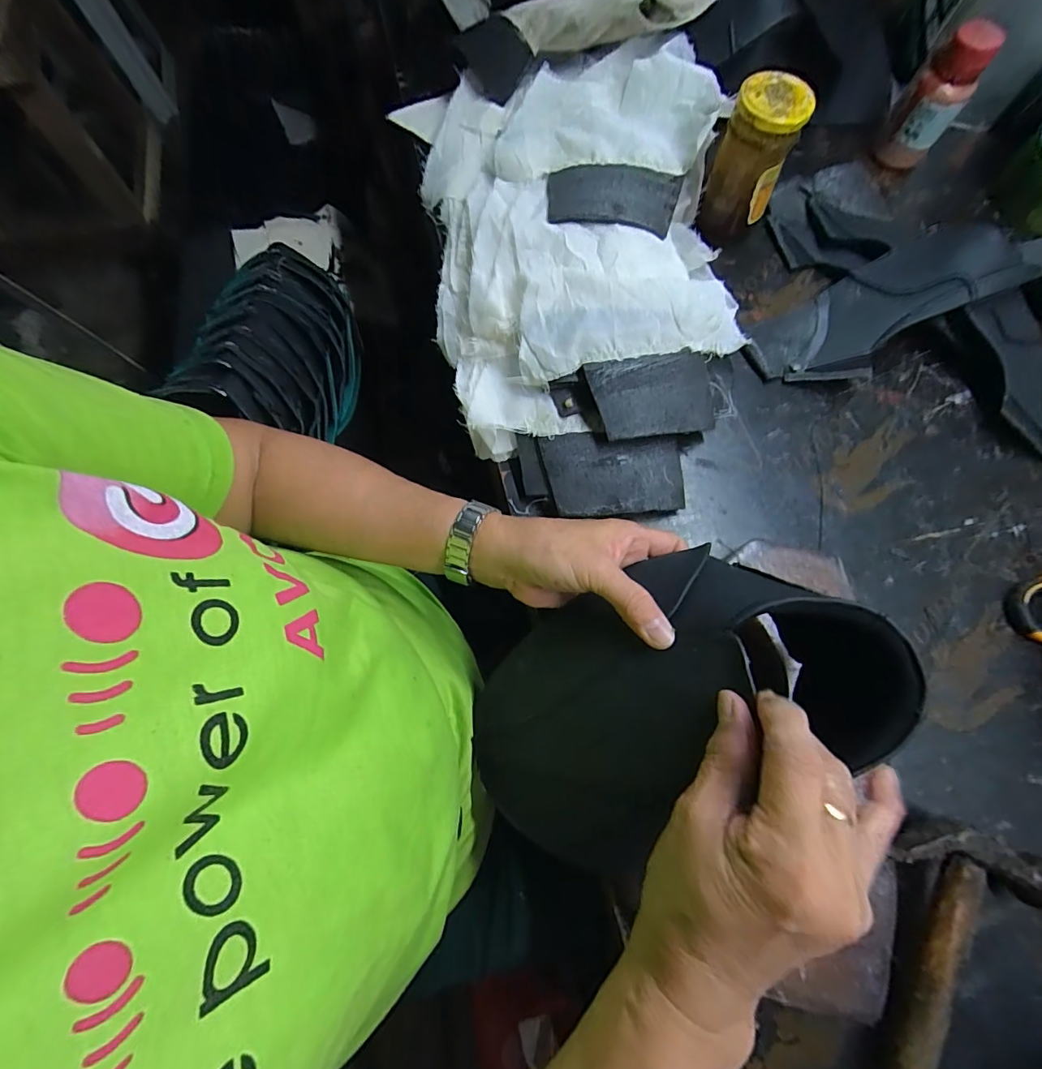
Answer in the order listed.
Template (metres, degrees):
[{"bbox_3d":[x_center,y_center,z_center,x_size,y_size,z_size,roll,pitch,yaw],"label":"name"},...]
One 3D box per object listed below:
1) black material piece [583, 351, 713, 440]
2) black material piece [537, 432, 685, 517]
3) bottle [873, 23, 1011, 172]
[{"bbox_3d":[0.105,-0.106,0.358,0.103,0.010,0.062,-12,89,-15],"label":"black material piece"},{"bbox_3d":[0.072,-0.047,0.360,0.107,0.016,0.061,-3,73,-1],"label":"black material piece"},{"bbox_3d":[0.379,-0.397,0.433,0.049,0.100,0.035,35,76,10],"label":"bottle"}]

